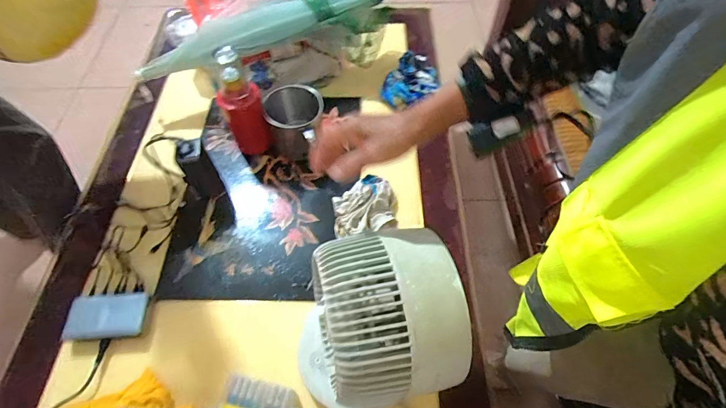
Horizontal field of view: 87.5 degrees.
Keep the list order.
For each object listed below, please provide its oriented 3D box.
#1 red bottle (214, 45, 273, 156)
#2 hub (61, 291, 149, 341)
[{"bbox_3d":[-0.251,-0.208,0.790,0.081,0.246,0.095,-16,61,-9],"label":"red bottle"},{"bbox_3d":[-0.444,0.194,0.661,0.136,0.021,0.077,-3,60,-2],"label":"hub"}]

